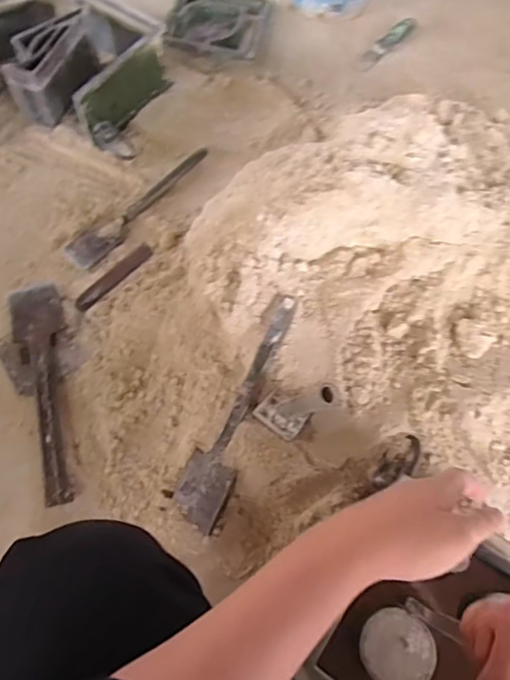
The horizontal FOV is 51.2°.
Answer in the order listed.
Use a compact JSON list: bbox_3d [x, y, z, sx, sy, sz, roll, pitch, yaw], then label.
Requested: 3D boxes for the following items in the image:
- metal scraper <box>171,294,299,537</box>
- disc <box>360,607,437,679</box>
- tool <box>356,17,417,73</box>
[{"bbox_3d":[-0.023,0.089,0.698,0.066,0.022,0.321,21,87,8],"label":"metal scraper"},{"bbox_3d":[0.144,0.312,0.536,0.074,0.007,0.070,2,66,-4],"label":"disc"},{"bbox_3d":[0.260,-0.587,1.047,0.036,0.020,0.187,39,72,15],"label":"tool"}]

